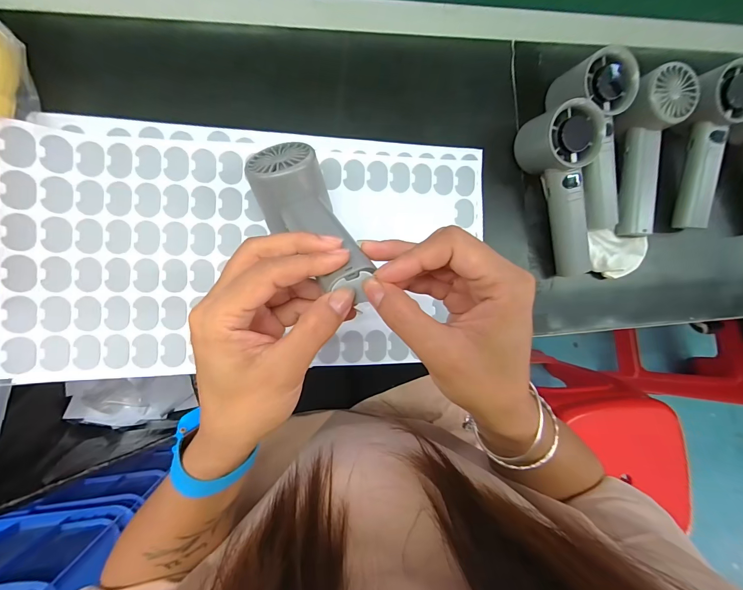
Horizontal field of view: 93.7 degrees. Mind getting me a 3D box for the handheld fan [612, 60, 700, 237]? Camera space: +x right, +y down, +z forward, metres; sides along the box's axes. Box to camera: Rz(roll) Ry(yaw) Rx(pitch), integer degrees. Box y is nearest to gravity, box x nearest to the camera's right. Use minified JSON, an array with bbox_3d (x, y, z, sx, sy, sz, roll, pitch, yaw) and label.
[{"bbox_3d":[0.277,-0.142,0.354,0.060,0.036,0.158,3,100,-9],"label":"handheld fan"}]

